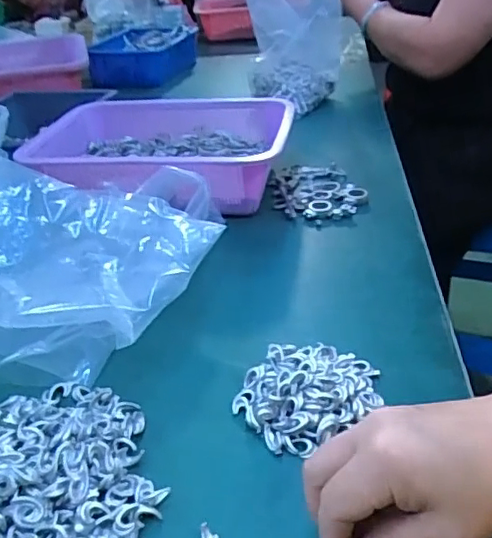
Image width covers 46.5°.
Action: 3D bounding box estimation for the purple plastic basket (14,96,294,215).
[{"bbox_3d":[-0.117,-0.137,0.712,0.323,0.085,0.223,0,32,7],"label":"purple plastic basket"}]

